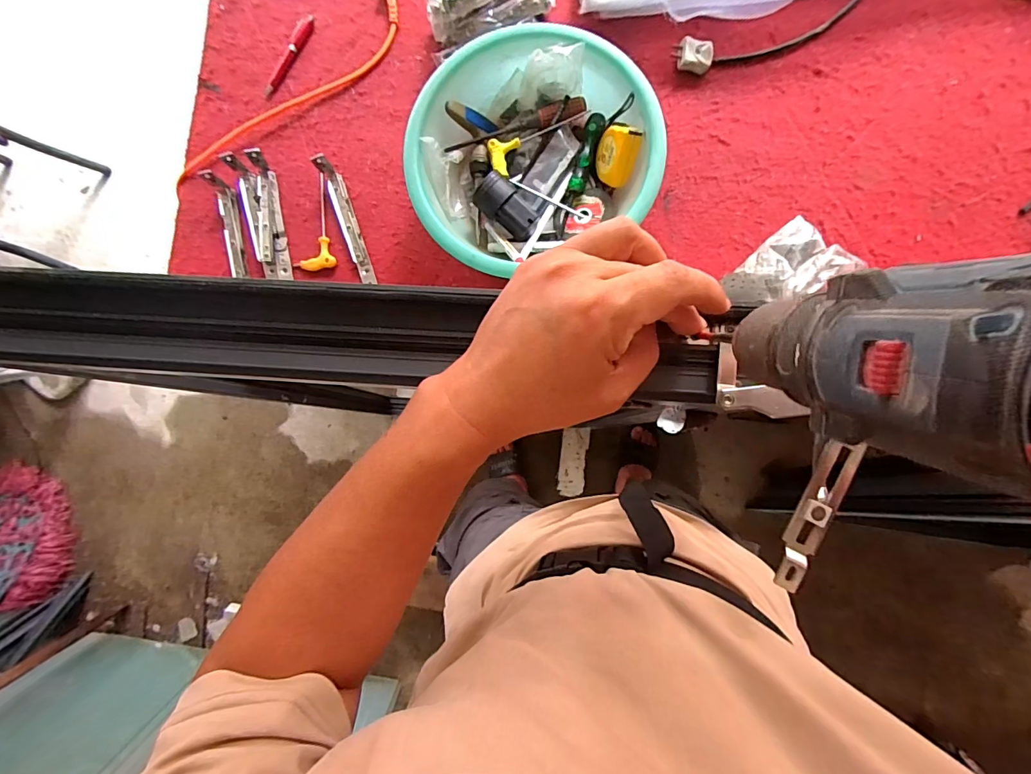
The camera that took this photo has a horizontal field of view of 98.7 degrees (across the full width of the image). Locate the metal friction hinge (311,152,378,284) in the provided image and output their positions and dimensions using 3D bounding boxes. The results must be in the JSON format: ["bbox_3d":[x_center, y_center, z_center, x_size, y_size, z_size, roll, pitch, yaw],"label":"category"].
[{"bbox_3d":[-0.251,-0.246,0.653,0.024,0.038,0.188,-20,85,3],"label":"metal friction hinge"}]

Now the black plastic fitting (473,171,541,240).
[{"bbox_3d":[-0.009,-0.245,0.601,0.089,0.045,0.055,41,92,4],"label":"black plastic fitting"}]

